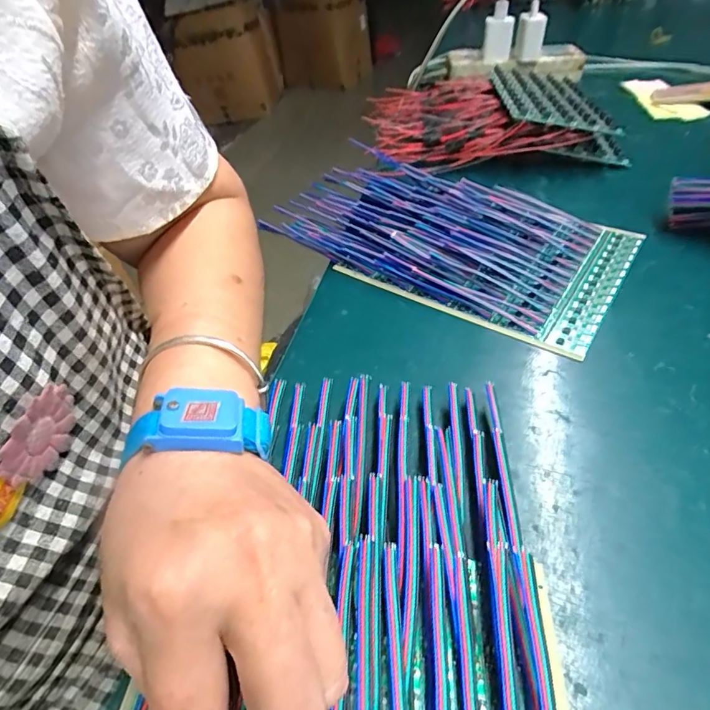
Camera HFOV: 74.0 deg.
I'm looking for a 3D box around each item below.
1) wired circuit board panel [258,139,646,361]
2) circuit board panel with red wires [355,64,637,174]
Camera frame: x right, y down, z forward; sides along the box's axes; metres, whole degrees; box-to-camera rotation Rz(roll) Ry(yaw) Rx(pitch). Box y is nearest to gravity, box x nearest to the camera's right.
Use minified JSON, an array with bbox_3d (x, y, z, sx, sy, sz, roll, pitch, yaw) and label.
[{"bbox_3d":[0.074,-0.106,0.399,0.283,0.017,0.168,27,52,27],"label":"wired circuit board panel"},{"bbox_3d":[0.146,-0.279,0.539,0.261,0.045,0.219,-1,44,2],"label":"circuit board panel with red wires"}]

